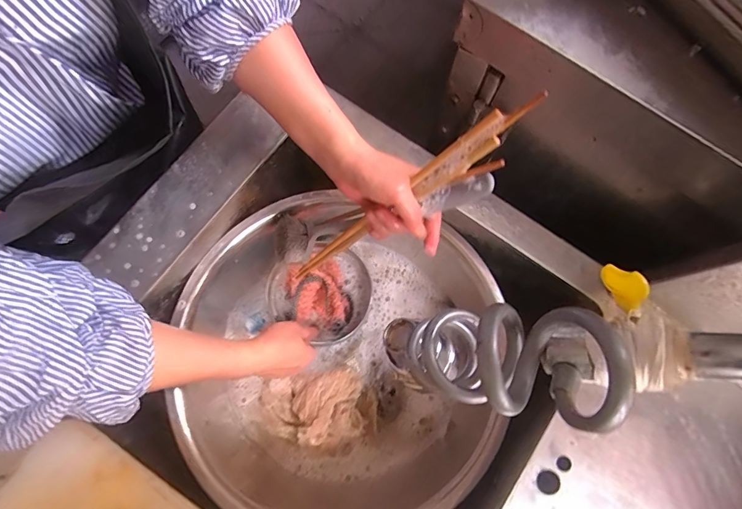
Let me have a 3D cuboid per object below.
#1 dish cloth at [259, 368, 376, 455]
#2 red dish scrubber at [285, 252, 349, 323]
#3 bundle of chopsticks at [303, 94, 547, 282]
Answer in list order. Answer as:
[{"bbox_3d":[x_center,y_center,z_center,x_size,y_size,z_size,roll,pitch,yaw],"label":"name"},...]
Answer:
[{"bbox_3d":[-0.069,0.207,0.533,0.154,0.040,0.104,-6,76,-4],"label":"dish cloth"},{"bbox_3d":[-0.076,0.047,0.554,0.075,0.024,0.096,-13,76,-5],"label":"red dish scrubber"},{"bbox_3d":[0.021,-0.042,0.398,0.023,0.322,0.034,-8,71,-47],"label":"bundle of chopsticks"}]

